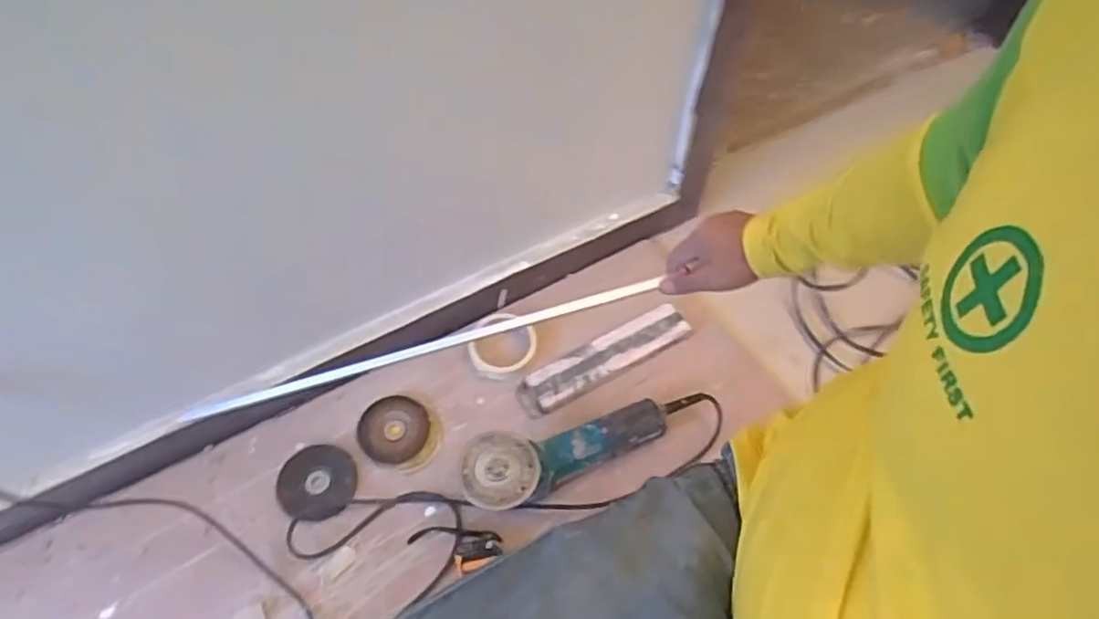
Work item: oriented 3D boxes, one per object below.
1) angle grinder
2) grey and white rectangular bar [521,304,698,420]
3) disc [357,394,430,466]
[{"bbox_3d":[0.048,0.166,0.868,0.328,0.094,0.088,-23,60,-15],"label":"angle grinder"},{"bbox_3d":[0.078,0.071,0.976,0.266,0.029,0.058,-26,61,-17],"label":"grey and white rectangular bar"},{"bbox_3d":[-0.213,0.161,0.924,0.093,0.017,0.086,0,56,-1],"label":"disc"}]

